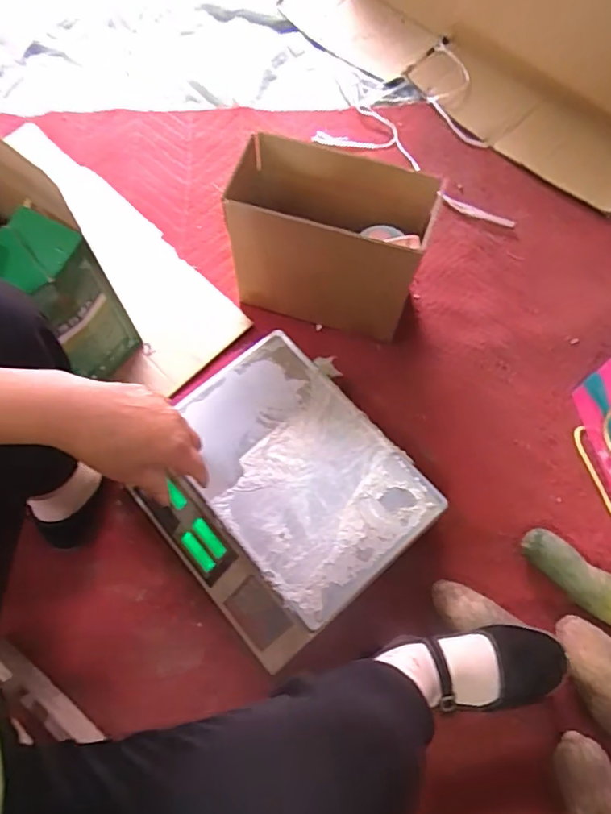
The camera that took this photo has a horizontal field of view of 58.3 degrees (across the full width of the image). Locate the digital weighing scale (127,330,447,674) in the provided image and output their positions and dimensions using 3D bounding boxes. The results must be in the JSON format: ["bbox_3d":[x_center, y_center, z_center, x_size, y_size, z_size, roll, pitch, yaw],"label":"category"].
[{"bbox_3d":[-0.040,0.113,0.733,0.296,0.086,0.327,-39,73,-15],"label":"digital weighing scale"}]

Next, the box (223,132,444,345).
[{"bbox_3d":[0.024,-0.236,0.819,0.291,0.243,0.132,14,68,5],"label":"box"}]

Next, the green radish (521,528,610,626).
[{"bbox_3d":[0.364,0.230,0.725,0.171,0.049,0.057,34,72,13],"label":"green radish"}]

